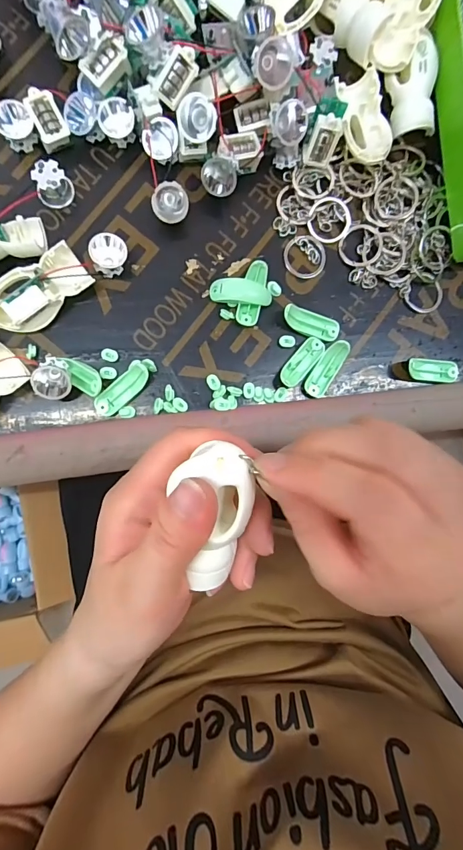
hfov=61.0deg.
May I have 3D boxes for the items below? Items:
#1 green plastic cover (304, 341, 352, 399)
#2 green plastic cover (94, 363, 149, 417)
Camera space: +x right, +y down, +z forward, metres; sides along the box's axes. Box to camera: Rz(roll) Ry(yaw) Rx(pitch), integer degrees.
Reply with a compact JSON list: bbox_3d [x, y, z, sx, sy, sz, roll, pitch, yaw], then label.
[{"bbox_3d":[0.066,-0.038,0.271,0.015,0.010,0.042,33,86,-4],"label":"green plastic cover"},{"bbox_3d":[-0.072,-0.023,0.260,0.015,0.008,0.042,45,85,-3],"label":"green plastic cover"}]

